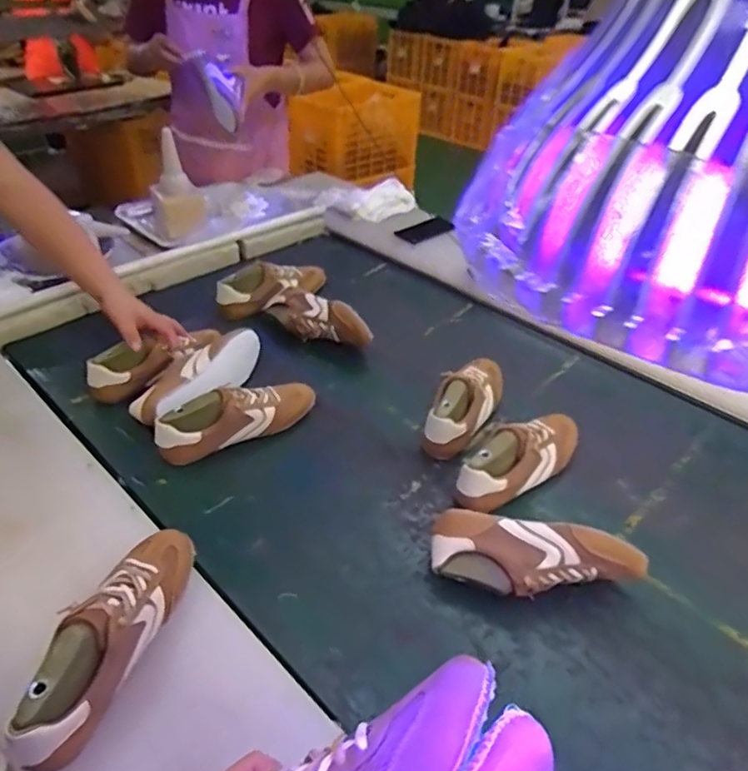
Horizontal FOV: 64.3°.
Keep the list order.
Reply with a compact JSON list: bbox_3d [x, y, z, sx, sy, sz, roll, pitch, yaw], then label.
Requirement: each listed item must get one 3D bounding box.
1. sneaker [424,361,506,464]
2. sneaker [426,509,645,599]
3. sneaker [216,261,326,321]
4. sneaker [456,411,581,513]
[{"bbox_3d":[0.161,0.025,1.033,0.080,0.091,0.249,21,41,23],"label":"sneaker"},{"bbox_3d":[0.204,0.229,0.762,0.258,0.089,0.080,12,38,11],"label":"sneaker"},{"bbox_3d":[-0.206,-0.217,1.291,0.270,0.096,0.091,-28,47,-34],"label":"sneaker"},{"bbox_3d":[0.229,0.111,0.924,0.264,0.092,0.080,-26,46,-33],"label":"sneaker"}]

